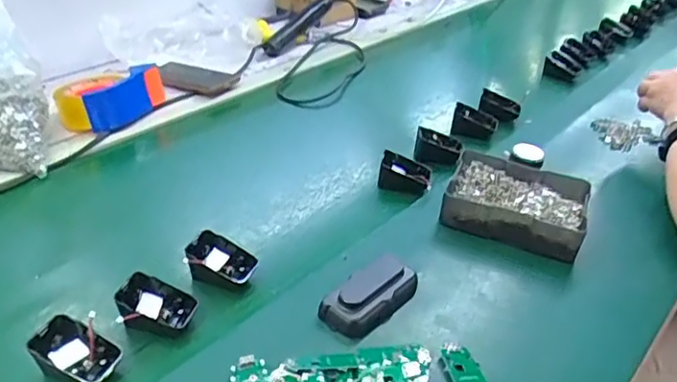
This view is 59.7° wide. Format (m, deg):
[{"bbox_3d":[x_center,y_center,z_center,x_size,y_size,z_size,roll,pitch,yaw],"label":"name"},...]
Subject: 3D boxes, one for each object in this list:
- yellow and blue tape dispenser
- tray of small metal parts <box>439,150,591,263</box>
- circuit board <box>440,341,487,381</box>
[{"bbox_3d":[-0.352,-0.143,0.887,0.109,0.057,0.144,19,37,23],"label":"yellow and blue tape dispenser"},{"bbox_3d":[0.214,0.012,0.710,0.157,0.043,0.129,14,35,17],"label":"tray of small metal parts"},{"bbox_3d":[0.112,0.159,0.517,0.028,0.008,0.068,-5,37,-15],"label":"circuit board"}]

